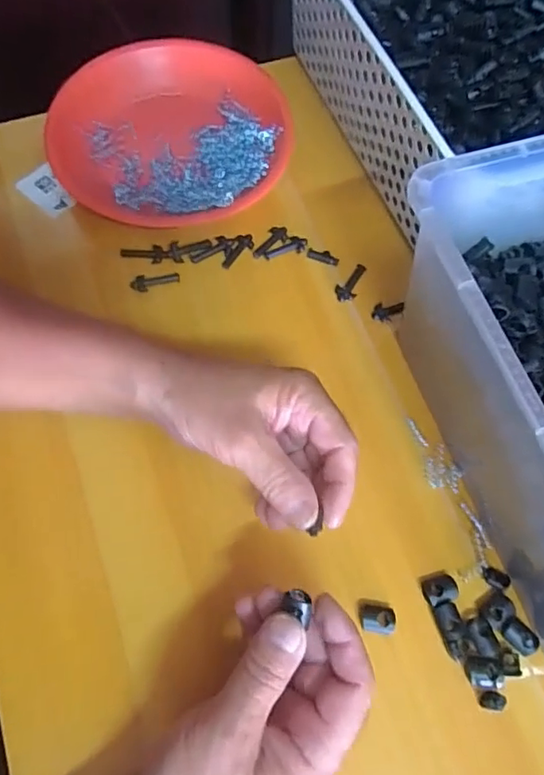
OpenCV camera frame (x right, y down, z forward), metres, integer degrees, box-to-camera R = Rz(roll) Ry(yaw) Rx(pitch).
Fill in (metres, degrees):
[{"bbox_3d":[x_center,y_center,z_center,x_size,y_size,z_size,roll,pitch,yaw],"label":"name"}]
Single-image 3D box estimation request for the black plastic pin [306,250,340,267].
[{"bbox_3d":[0.041,-0.104,0.433,0.026,0.004,0.009,20,68,5],"label":"black plastic pin"}]

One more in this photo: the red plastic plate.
[{"bbox_3d":[-0.084,-0.207,0.454,0.189,0.029,0.175,1,68,-3],"label":"red plastic plate"}]

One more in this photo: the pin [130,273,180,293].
[{"bbox_3d":[-0.089,-0.079,0.417,0.036,0.005,0.013,-7,69,-6],"label":"pin"}]

